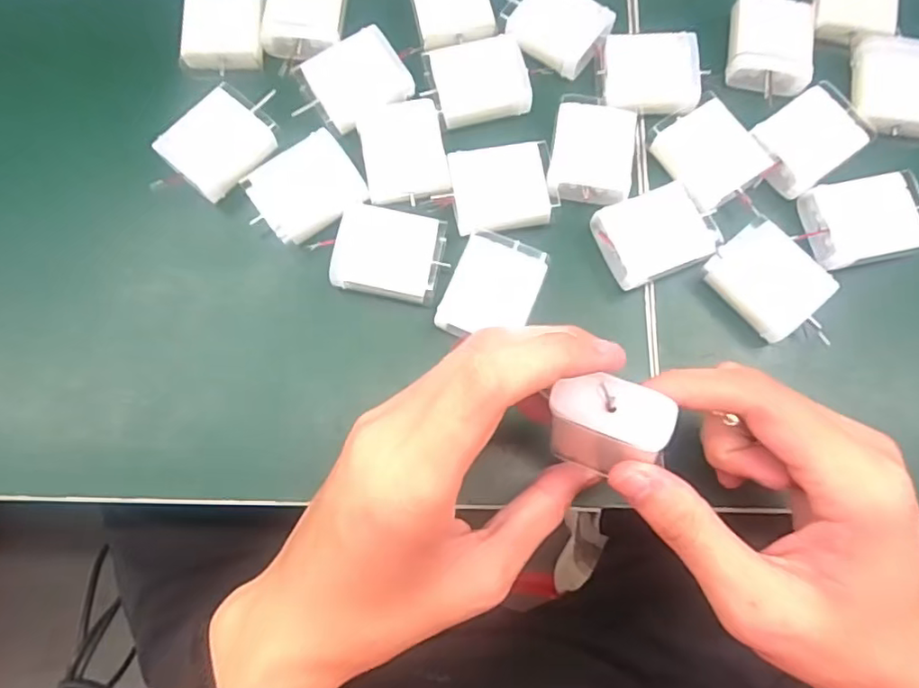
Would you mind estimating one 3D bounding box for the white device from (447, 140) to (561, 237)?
[{"bbox_3d":[0.022,-0.078,0.299,0.050,0.010,0.042,-9,75,-2],"label":"white device"}]

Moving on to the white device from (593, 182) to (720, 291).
[{"bbox_3d":[0.096,-0.054,0.299,0.052,0.013,0.042,-22,76,-6],"label":"white device"}]

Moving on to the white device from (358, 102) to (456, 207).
[{"bbox_3d":[-0.028,-0.098,0.308,0.042,0.008,0.052,-11,75,-3],"label":"white device"}]

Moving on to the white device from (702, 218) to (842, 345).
[{"bbox_3d":[0.153,-0.029,0.295,0.041,0.017,0.058,-41,78,-10],"label":"white device"}]

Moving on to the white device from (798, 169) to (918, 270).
[{"bbox_3d":[0.204,-0.061,0.300,0.053,0.017,0.042,-9,75,-2],"label":"white device"}]

